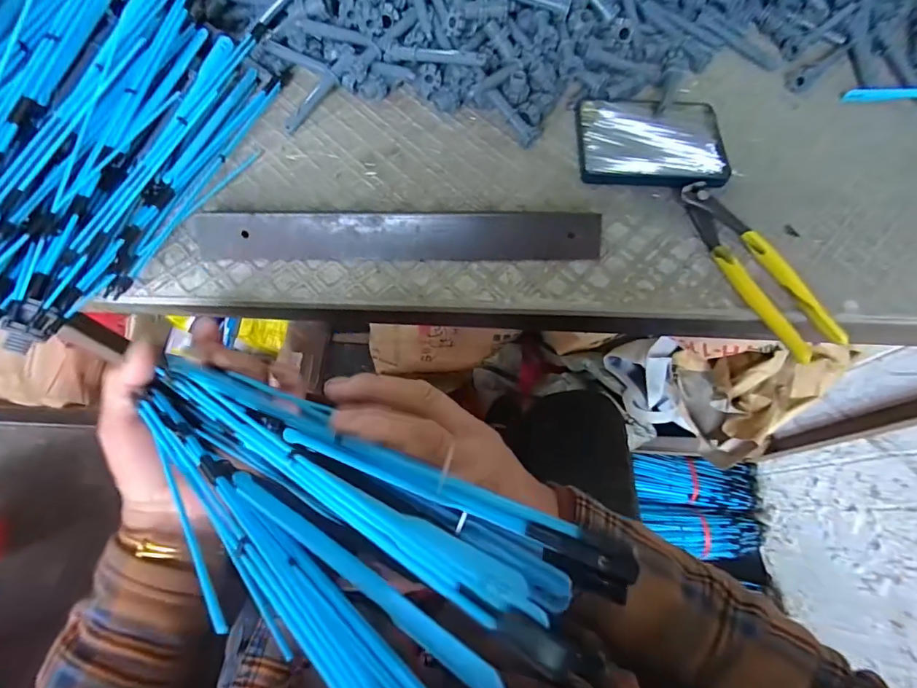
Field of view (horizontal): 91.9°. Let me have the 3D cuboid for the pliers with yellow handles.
[{"bbox_3d":[0.233,-0.064,0.352,0.042,0.019,0.164,-21,70,-10],"label":"pliers with yellow handles"}]

